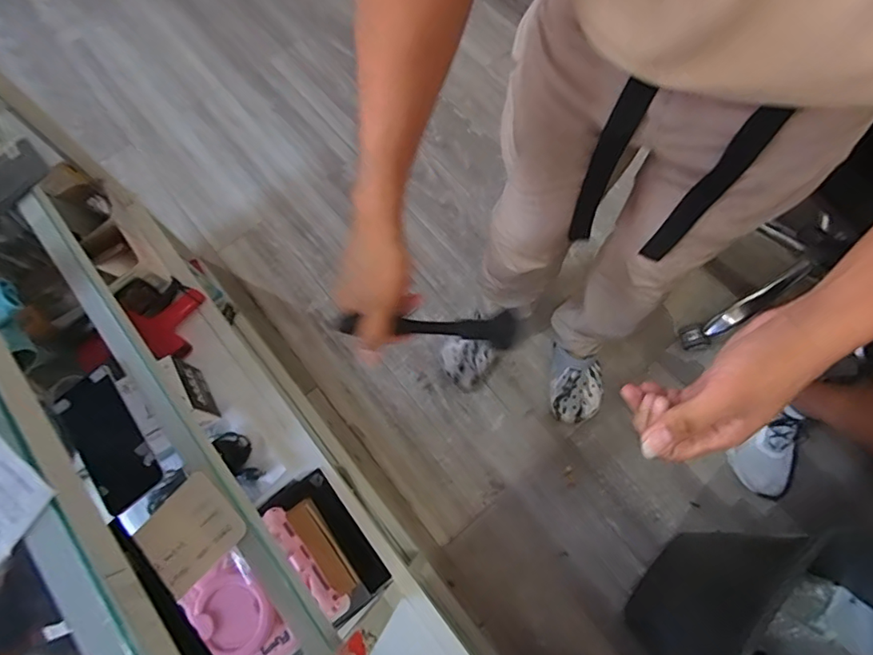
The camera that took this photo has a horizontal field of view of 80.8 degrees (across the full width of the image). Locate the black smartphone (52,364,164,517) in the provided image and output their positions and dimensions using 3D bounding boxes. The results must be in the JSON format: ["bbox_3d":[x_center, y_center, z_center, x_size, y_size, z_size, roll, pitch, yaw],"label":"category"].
[{"bbox_3d":[-0.363,0.124,0.565,0.073,0.015,0.156,-34,73,-9],"label":"black smartphone"}]

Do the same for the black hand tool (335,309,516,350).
[{"bbox_3d":[-0.006,0.002,0.521,0.197,0.035,0.032,2,69,-30],"label":"black hand tool"}]

